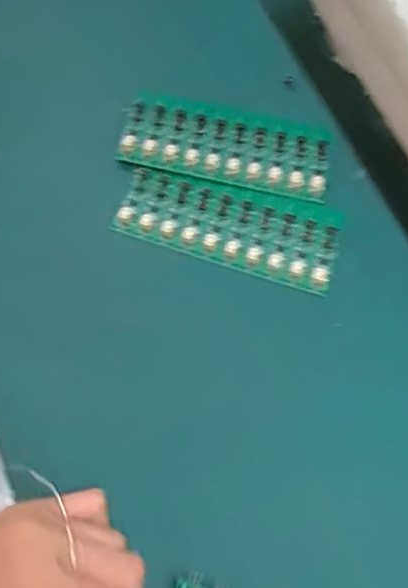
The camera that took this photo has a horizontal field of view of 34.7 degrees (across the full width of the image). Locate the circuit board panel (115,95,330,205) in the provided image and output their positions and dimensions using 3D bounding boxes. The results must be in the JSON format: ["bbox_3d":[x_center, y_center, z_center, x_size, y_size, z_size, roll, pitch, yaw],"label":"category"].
[{"bbox_3d":[0.015,-0.102,0.435,0.136,0.012,0.062,11,64,2],"label":"circuit board panel"}]

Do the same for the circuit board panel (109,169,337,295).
[{"bbox_3d":[0.017,-0.045,0.412,0.134,0.012,0.058,16,64,4],"label":"circuit board panel"}]

